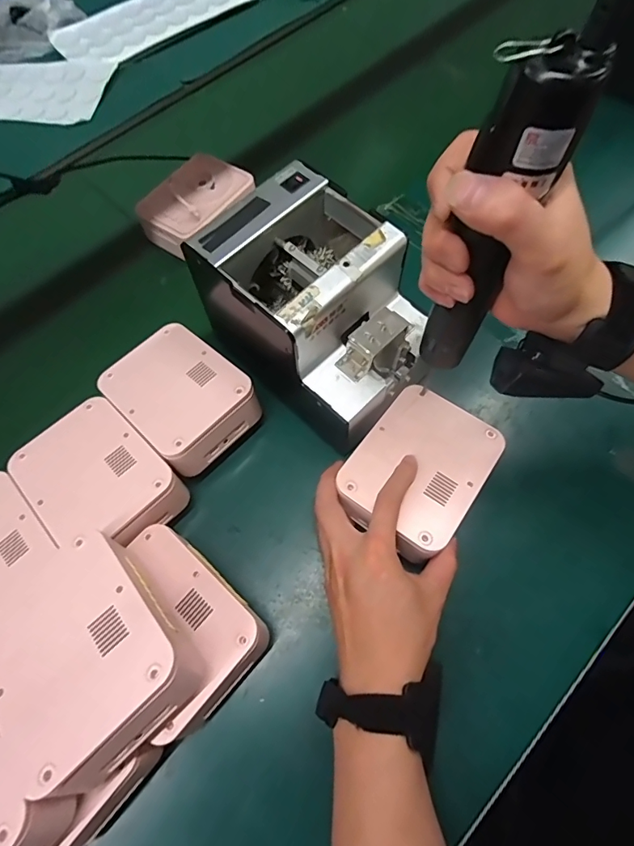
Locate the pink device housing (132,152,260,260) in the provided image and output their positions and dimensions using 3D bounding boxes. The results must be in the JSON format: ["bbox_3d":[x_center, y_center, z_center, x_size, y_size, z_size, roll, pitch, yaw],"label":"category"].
[{"bbox_3d":[-0.148,-0.269,0.562,0.097,0.042,0.127,36,72,18],"label":"pink device housing"}]

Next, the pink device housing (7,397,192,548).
[{"bbox_3d":[-0.186,0.046,0.388,0.133,0.041,0.097,41,73,19],"label":"pink device housing"}]

